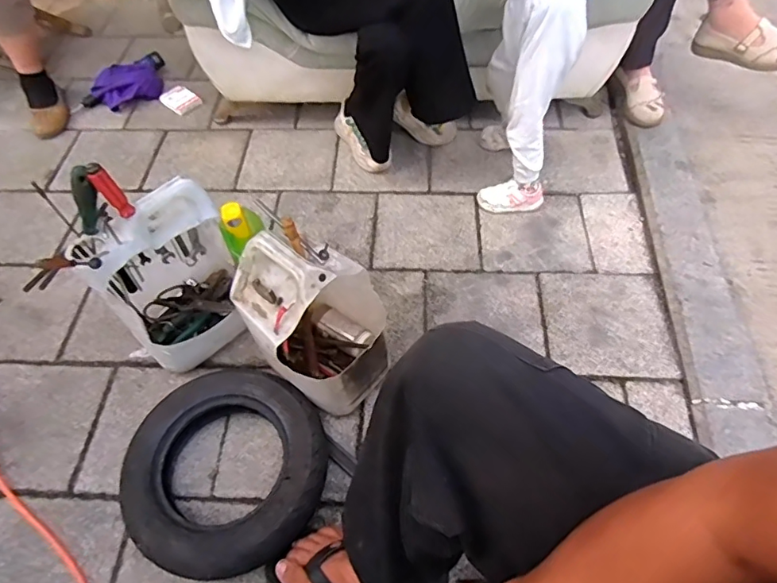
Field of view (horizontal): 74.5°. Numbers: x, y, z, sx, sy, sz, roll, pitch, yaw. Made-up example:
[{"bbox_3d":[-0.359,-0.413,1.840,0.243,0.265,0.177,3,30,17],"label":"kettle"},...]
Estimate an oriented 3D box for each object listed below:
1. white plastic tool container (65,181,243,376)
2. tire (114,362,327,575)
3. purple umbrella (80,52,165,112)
[{"bbox_3d":[-0.399,-0.027,0.948,0.194,0.336,0.227,33,62,21],"label":"white plastic tool container"},{"bbox_3d":[-0.277,0.293,0.867,0.339,0.097,0.330,8,56,7],"label":"tire"},{"bbox_3d":[-0.780,-0.623,1.522,0.269,0.075,0.123,-34,61,-20],"label":"purple umbrella"}]

